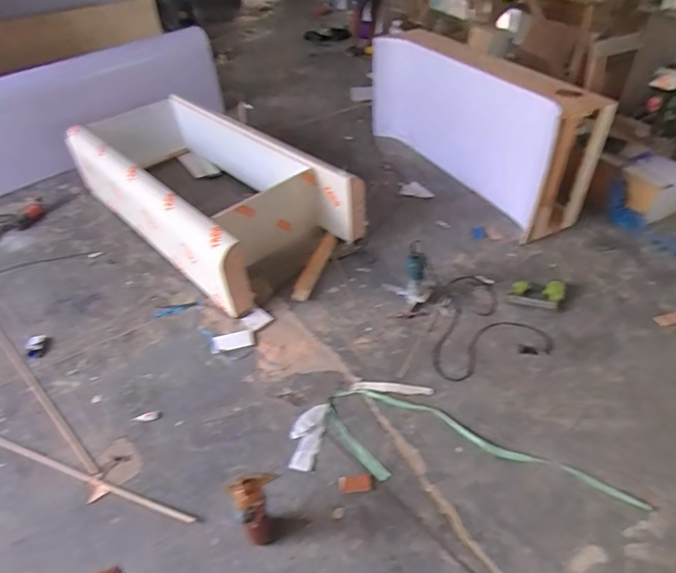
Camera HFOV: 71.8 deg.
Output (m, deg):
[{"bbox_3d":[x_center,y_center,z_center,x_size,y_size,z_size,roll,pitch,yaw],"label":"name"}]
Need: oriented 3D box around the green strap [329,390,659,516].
[{"bbox_3d":[0.434,0.535,1.542,1.007,0.057,0.315,9,44,15],"label":"green strap"}]

